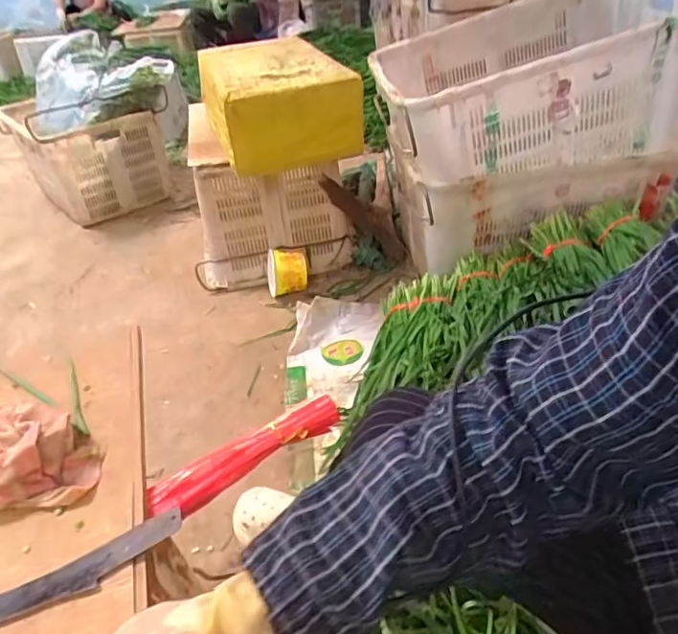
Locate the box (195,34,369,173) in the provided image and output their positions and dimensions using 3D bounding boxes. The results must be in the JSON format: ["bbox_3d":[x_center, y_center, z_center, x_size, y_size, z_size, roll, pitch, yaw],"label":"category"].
[{"bbox_3d":[-0.180,-0.586,1.438,0.336,0.185,0.547,-16,37,-13],"label":"box"}]

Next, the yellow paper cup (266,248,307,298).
[{"bbox_3d":[-0.146,-0.124,1.511,0.112,0.120,0.111,-10,37,-9],"label":"yellow paper cup"}]

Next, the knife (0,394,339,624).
[{"bbox_3d":[-0.167,0.190,0.548,0.075,0.042,0.414,27,47,38],"label":"knife"}]

